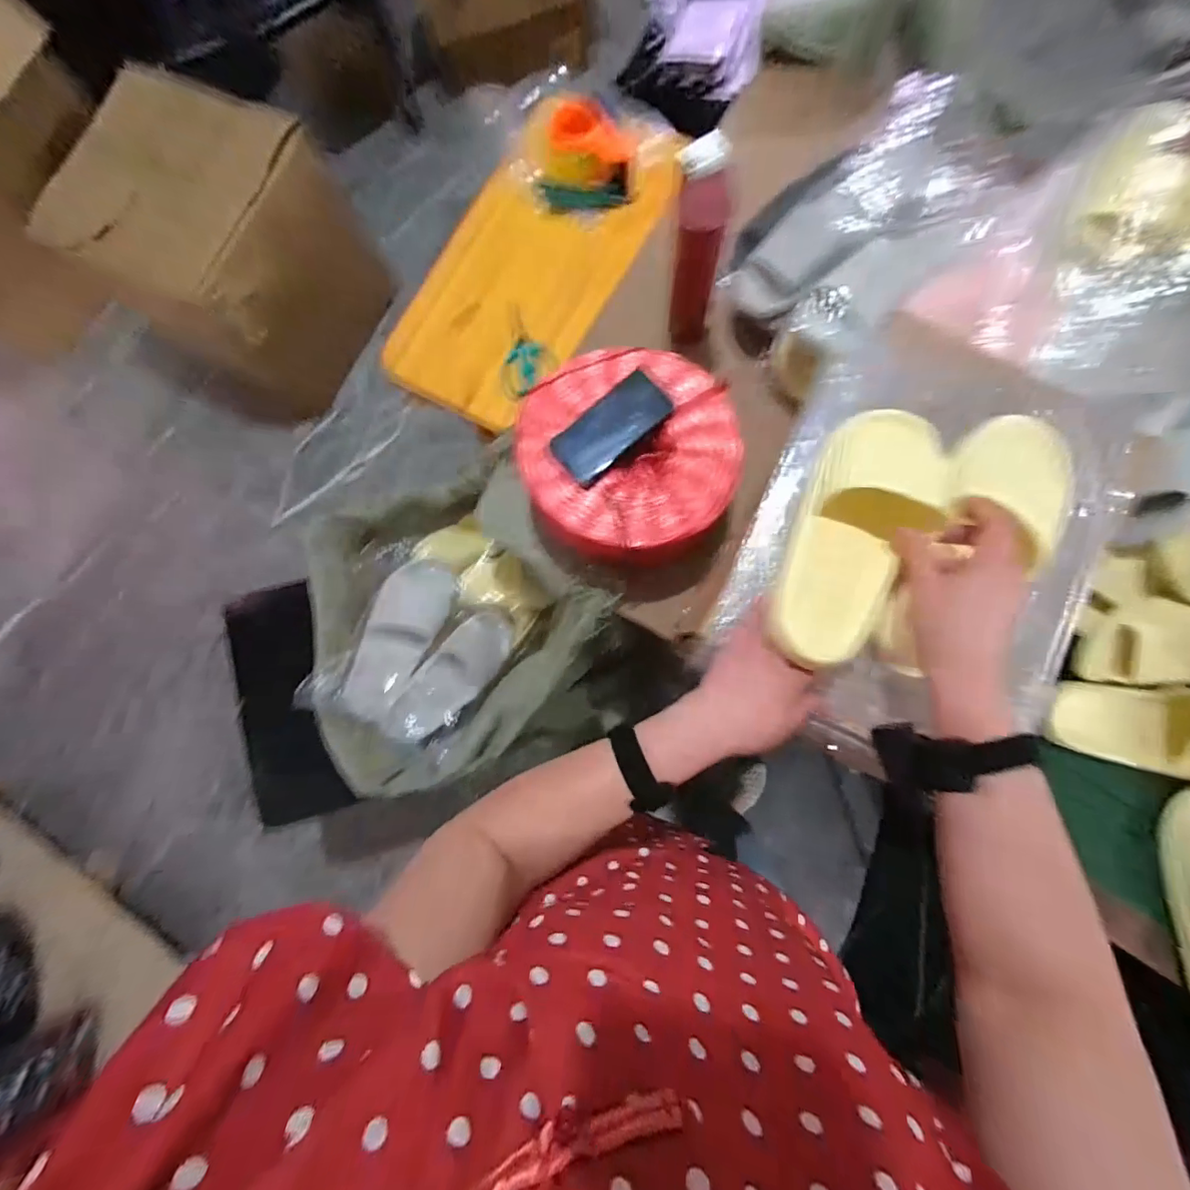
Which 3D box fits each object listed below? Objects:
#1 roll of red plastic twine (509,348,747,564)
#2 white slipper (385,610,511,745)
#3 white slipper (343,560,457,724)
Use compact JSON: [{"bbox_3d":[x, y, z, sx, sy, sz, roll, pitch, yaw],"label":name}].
[{"bbox_3d":[0.045,-0.179,0.678,0.277,0.091,0.252,-1,81,4],"label":"roll of red plastic twine"},{"bbox_3d":[-0.231,0.130,0.837,0.096,0.075,0.260,34,59,8],"label":"white slipper"},{"bbox_3d":[-0.323,0.064,0.827,0.113,0.064,0.267,21,83,7],"label":"white slipper"}]

